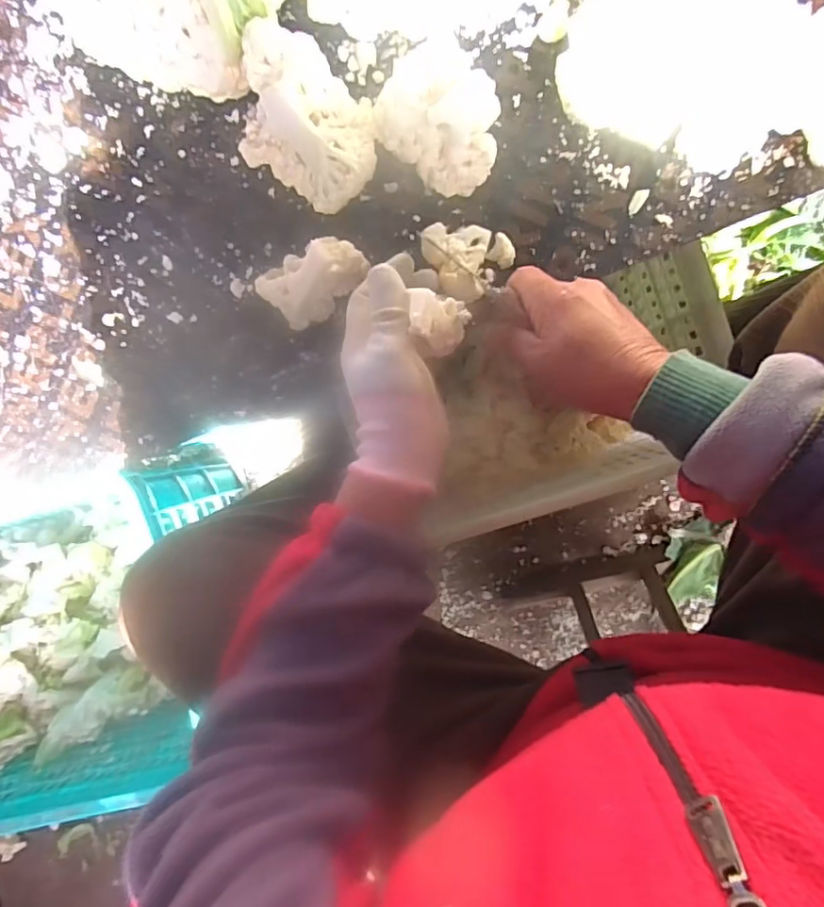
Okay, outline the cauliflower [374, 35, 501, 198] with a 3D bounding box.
[{"bbox_3d":[0.024,-0.229,0.388,0.083,0.059,0.073,38,97,4],"label":"cauliflower"}]

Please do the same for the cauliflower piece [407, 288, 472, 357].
[{"bbox_3d":[0.020,-0.081,0.341,0.031,0.040,0.036,-5,93,7],"label":"cauliflower piece"}]

